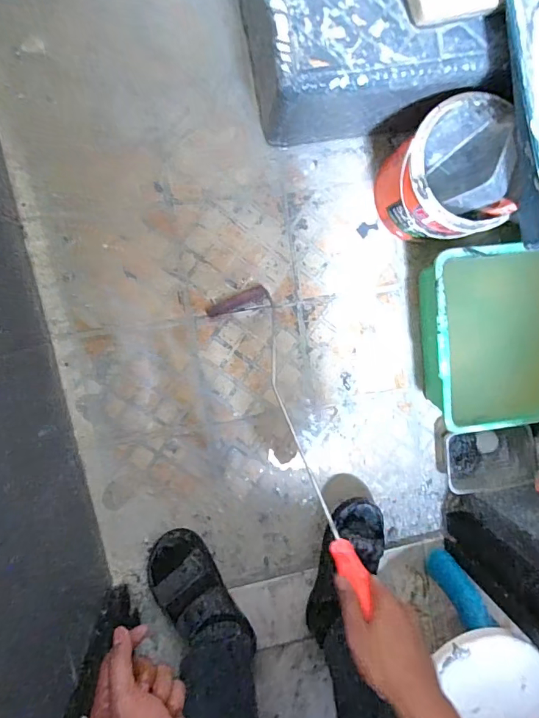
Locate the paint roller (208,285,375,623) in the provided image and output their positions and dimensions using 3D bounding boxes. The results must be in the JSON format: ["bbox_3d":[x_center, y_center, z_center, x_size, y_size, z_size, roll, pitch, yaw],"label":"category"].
[{"bbox_3d":[0.024,0.097,0.663,0.108,0.058,0.525,-18,55,-6],"label":"paint roller"}]

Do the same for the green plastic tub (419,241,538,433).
[{"bbox_3d":[0.472,-0.049,0.790,0.398,0.156,0.303,-6,97,-7],"label":"green plastic tub"}]

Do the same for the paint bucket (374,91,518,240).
[{"bbox_3d":[0.269,-0.291,0.707,0.152,0.206,0.182,-2,96,-8],"label":"paint bucket"}]

